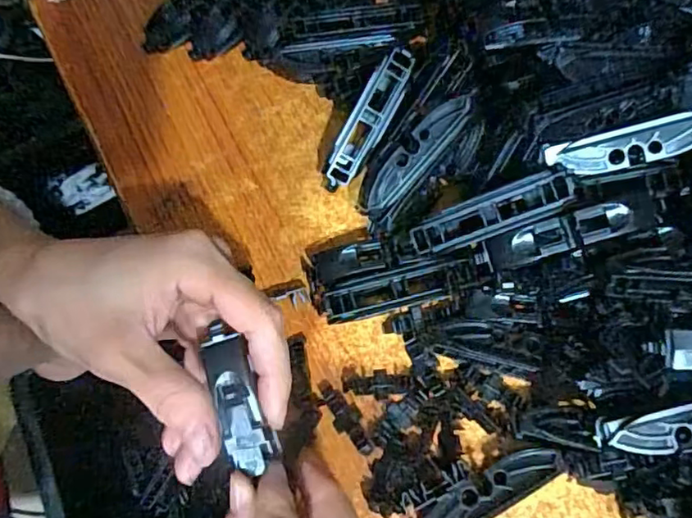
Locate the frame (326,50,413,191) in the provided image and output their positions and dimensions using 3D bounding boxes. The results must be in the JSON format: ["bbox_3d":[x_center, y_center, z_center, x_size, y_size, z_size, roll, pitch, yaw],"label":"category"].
[{"bbox_3d":[0.011,-0.071,0.306,0.018,0.011,0.079,31,99,10],"label":"frame"}]

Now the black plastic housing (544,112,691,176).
[{"bbox_3d":[0.130,-0.052,0.266,0.073,0.009,0.019,-12,110,17],"label":"black plastic housing"}]

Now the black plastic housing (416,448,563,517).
[{"bbox_3d":[0.060,0.105,0.261,0.073,0.017,0.018,-28,74,-9],"label":"black plastic housing"}]

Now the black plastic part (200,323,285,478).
[{"bbox_3d":[-0.042,0.054,0.224,0.017,0.015,0.055,-18,84,-6],"label":"black plastic part"}]

